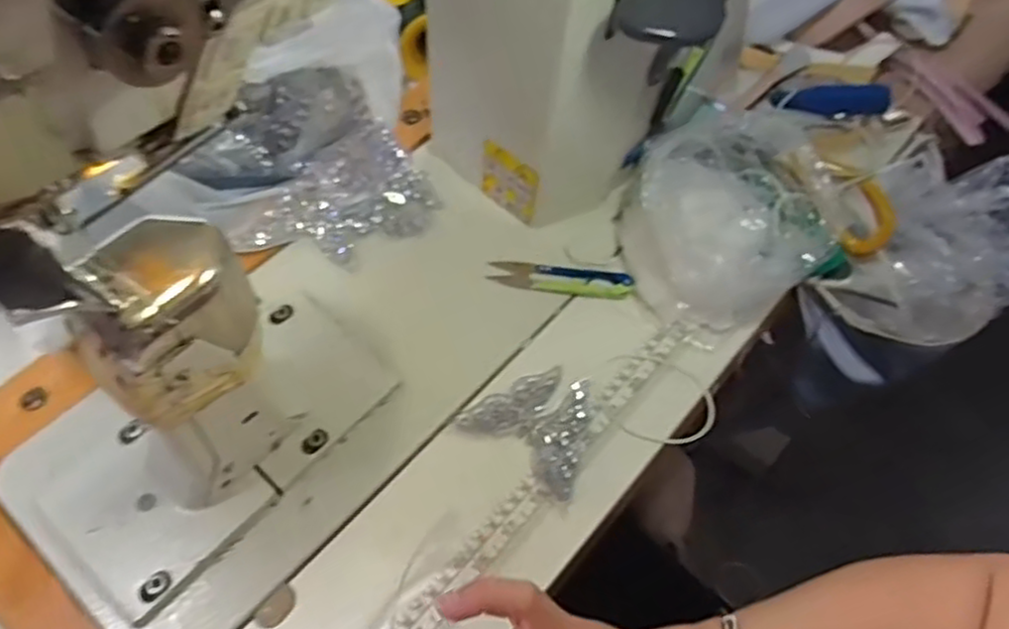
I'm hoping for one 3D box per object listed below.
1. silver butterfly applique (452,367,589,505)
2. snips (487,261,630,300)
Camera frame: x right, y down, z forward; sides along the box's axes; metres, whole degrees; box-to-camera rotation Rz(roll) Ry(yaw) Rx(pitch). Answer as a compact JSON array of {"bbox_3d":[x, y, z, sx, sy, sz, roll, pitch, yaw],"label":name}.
[{"bbox_3d":[0.022,0.066,0.451,0.082,0.013,0.067,32,61,21],"label":"silver butterfly applique"},{"bbox_3d":[0.042,-0.027,0.520,0.101,0.010,0.025,6,55,5],"label":"snips"}]

